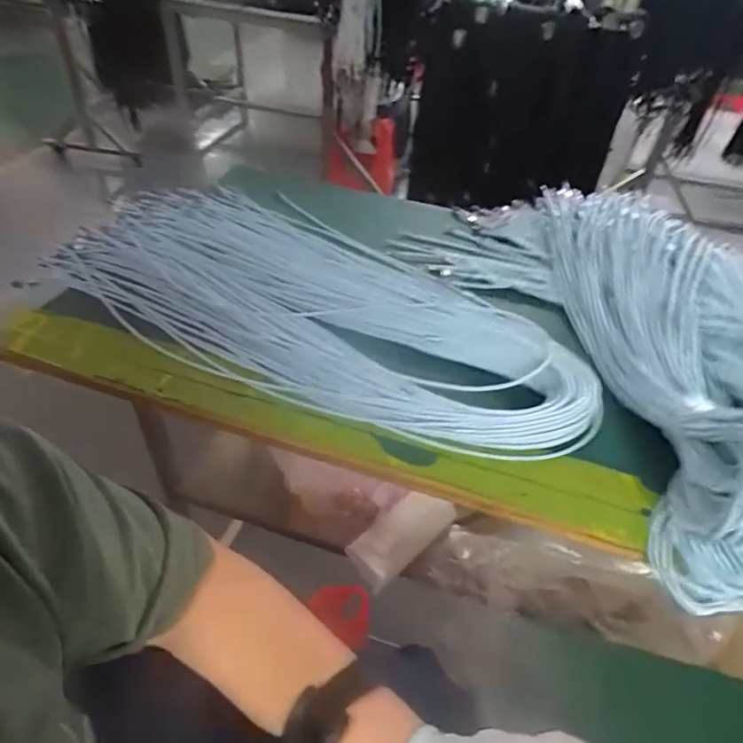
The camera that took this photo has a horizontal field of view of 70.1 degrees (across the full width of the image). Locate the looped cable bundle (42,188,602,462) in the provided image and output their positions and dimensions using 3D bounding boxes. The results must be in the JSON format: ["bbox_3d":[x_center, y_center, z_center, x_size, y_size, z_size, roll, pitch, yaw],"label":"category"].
[{"bbox_3d":[-0.073,-0.104,0.690,0.709,0.029,0.337,22,45,17],"label":"looped cable bundle"}]

